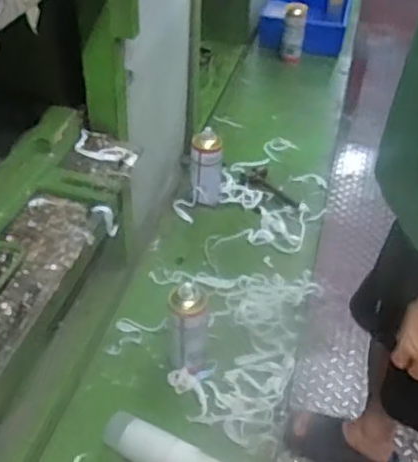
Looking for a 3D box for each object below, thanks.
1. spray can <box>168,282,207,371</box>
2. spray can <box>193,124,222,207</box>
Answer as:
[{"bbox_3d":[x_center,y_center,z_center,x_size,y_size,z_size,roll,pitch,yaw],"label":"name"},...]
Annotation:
[{"bbox_3d":[-0.033,0.160,0.983,0.056,0.146,0.055,1,39,-1],"label":"spray can"},{"bbox_3d":[-0.002,-0.138,1.344,0.062,0.163,0.059,1,39,-1],"label":"spray can"}]

